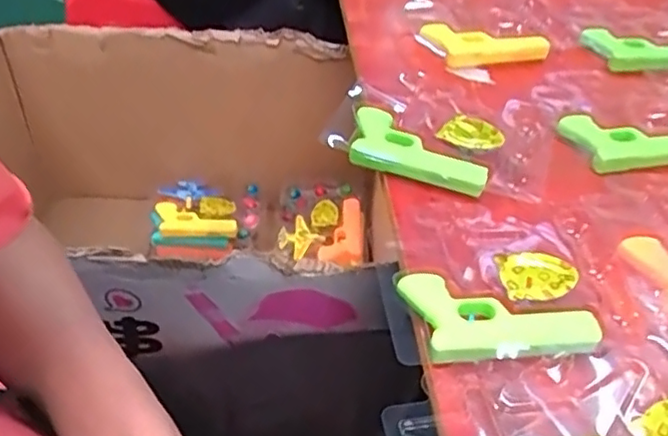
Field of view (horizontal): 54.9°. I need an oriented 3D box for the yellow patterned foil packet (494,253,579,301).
[{"bbox_3d":[0.134,0.040,0.425,0.048,0.015,0.033,4,46,-1],"label":"yellow patterned foil packet"}]

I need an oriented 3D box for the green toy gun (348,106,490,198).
[{"bbox_3d":[0.066,-0.052,0.513,0.113,0.020,0.059,18,47,12],"label":"green toy gun"}]

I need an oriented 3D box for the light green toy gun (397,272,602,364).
[{"bbox_3d":[0.103,0.061,0.405,0.114,0.016,0.061,1,46,-4],"label":"light green toy gun"}]

